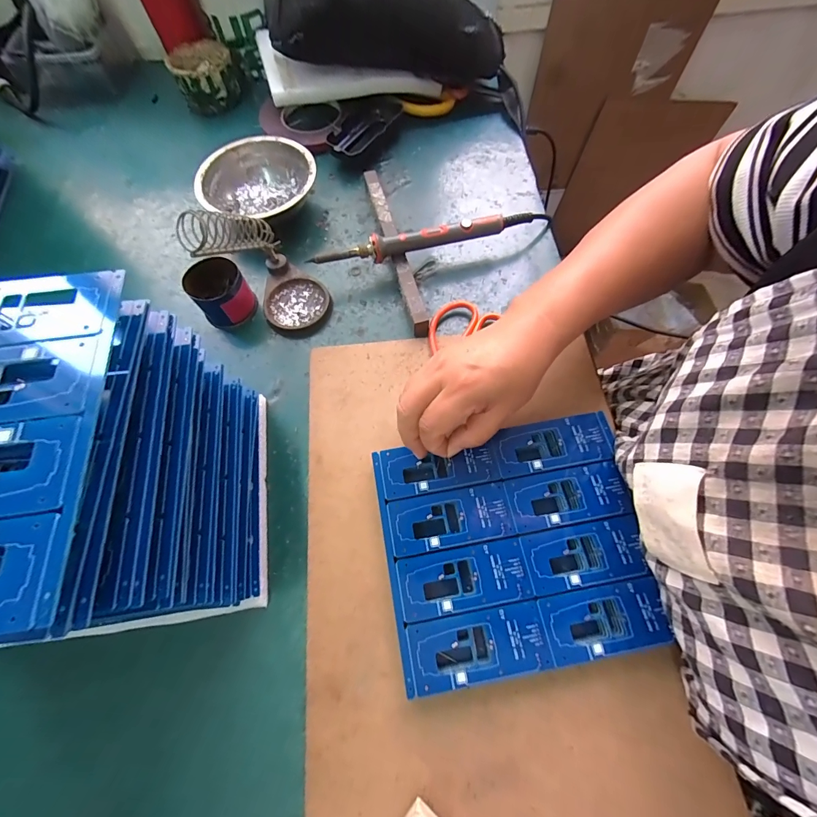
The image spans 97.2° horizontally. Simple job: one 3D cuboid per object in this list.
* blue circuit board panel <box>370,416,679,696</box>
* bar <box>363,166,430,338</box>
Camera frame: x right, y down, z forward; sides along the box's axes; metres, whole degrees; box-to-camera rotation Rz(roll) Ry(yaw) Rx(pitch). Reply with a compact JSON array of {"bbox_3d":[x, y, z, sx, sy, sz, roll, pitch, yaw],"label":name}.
[{"bbox_3d":[0.077,0.096,0.267,0.180,0.019,0.157,-10,67,-2],"label":"blue circuit board panel"},{"bbox_3d":[-0.015,-0.173,0.385,0.015,0.024,0.219,-15,68,-4],"label":"bar"}]

